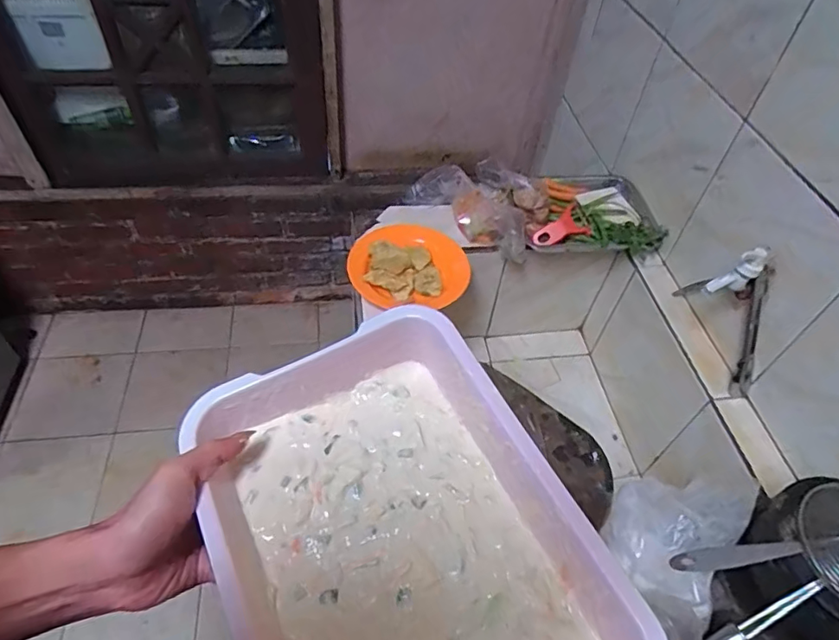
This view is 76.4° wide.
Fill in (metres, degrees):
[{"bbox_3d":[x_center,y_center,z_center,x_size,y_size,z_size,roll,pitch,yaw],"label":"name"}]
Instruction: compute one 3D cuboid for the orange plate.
[{"bbox_3d":[-0.023,-0.105,0.947,0.197,0.039,0.178,0,50,-5],"label":"orange plate"}]

